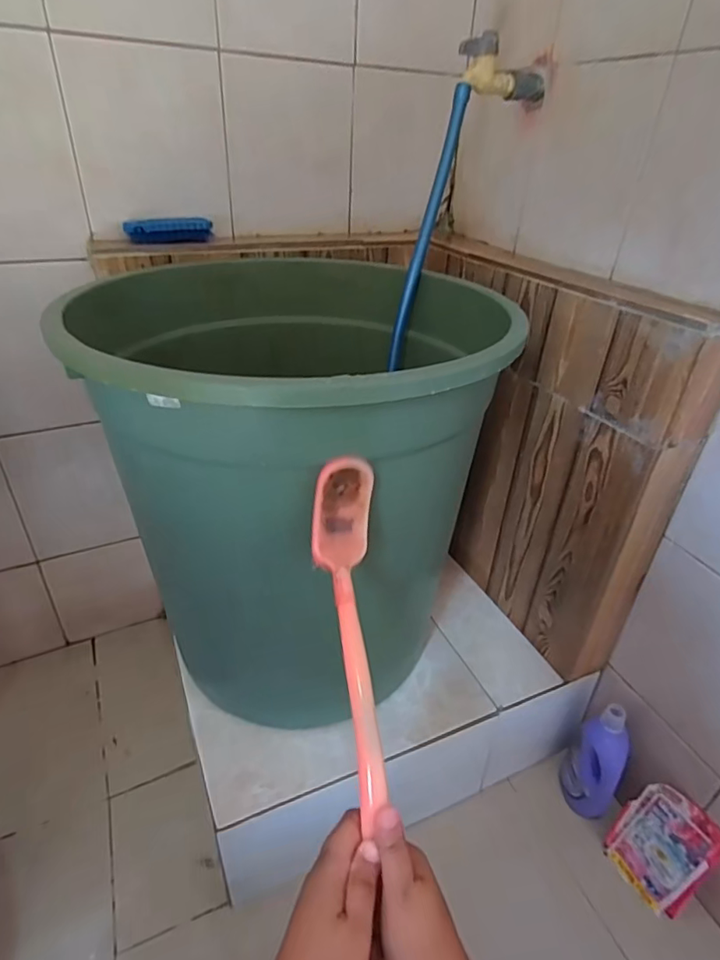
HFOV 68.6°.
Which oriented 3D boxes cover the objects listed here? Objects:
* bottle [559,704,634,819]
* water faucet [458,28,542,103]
[{"bbox_3d":[0.355,0.413,0.780,0.075,0.187,0.067,24,39,28],"label":"bottle"},{"bbox_3d":[0.186,-0.526,0.683,0.130,0.055,0.032,2,31,-27],"label":"water faucet"}]

